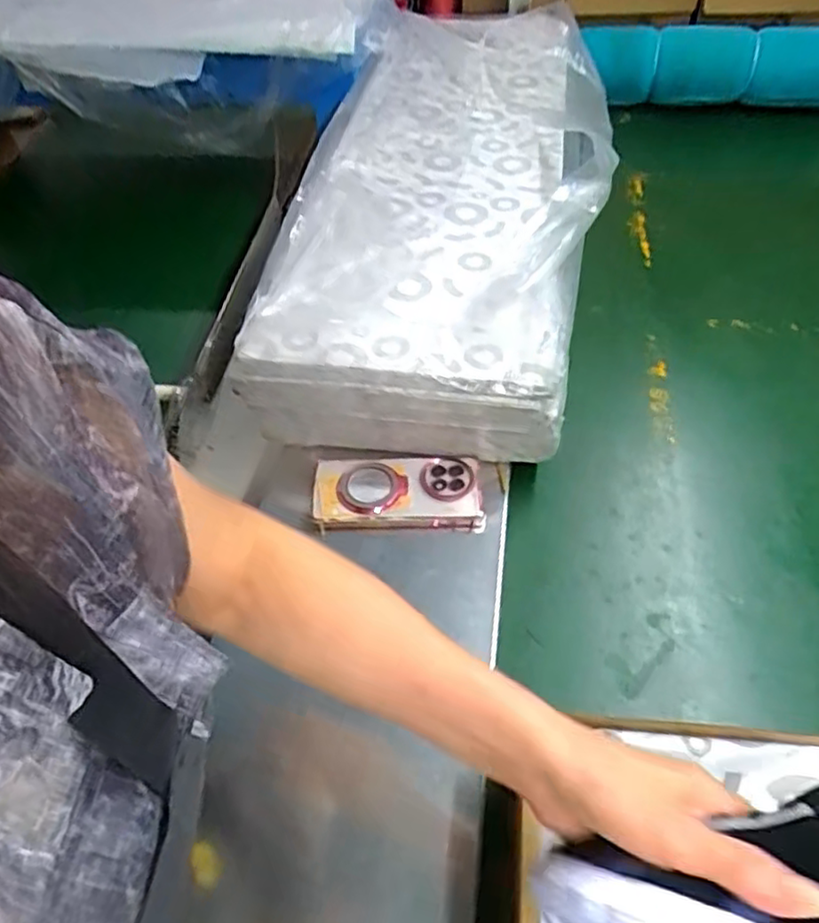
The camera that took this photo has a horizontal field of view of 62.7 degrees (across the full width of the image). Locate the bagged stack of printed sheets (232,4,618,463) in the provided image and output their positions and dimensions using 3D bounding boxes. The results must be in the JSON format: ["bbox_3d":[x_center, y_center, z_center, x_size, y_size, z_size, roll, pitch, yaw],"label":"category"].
[{"bbox_3d":[0.059,-0.361,0.844,0.339,0.144,0.793,8,52,7],"label":"bagged stack of printed sheets"}]

